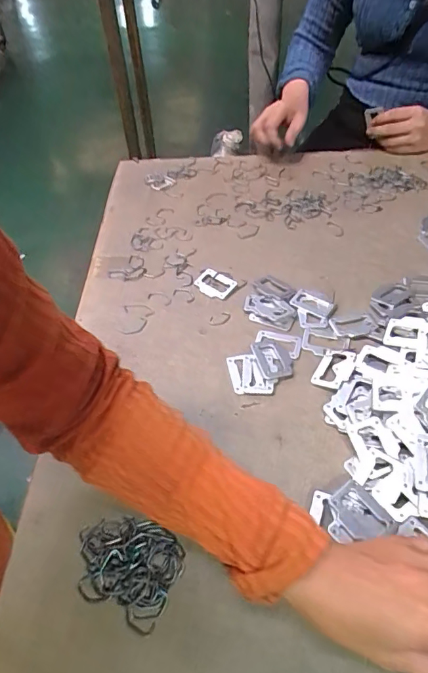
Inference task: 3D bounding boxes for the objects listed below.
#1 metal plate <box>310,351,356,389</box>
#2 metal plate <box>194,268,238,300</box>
[{"bbox_3d":[0.129,0.035,0.487,0.036,0.005,0.046,13,57,35],"label":"metal plate"},{"bbox_3d":[0.001,-0.067,0.592,0.049,0.004,0.036,35,75,22],"label":"metal plate"}]

